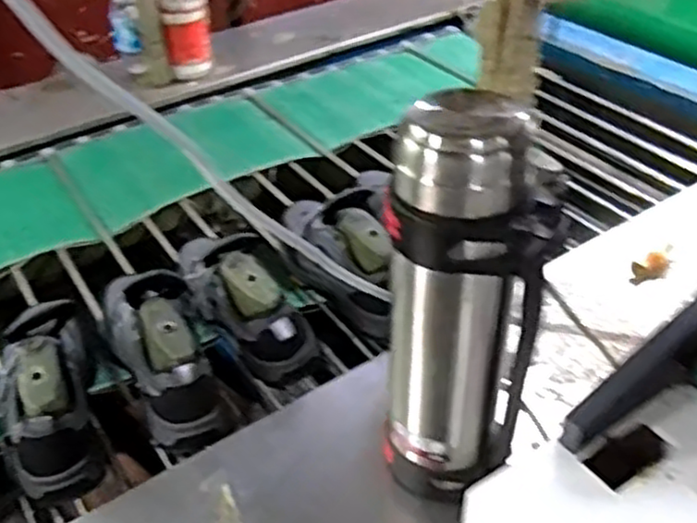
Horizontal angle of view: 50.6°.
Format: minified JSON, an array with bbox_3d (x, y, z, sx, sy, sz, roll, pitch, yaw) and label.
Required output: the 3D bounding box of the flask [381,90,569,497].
[{"bbox_3d":[0.094,0.051,0.643,0.133,0.386,0.093,20,46,25],"label":"flask"}]

